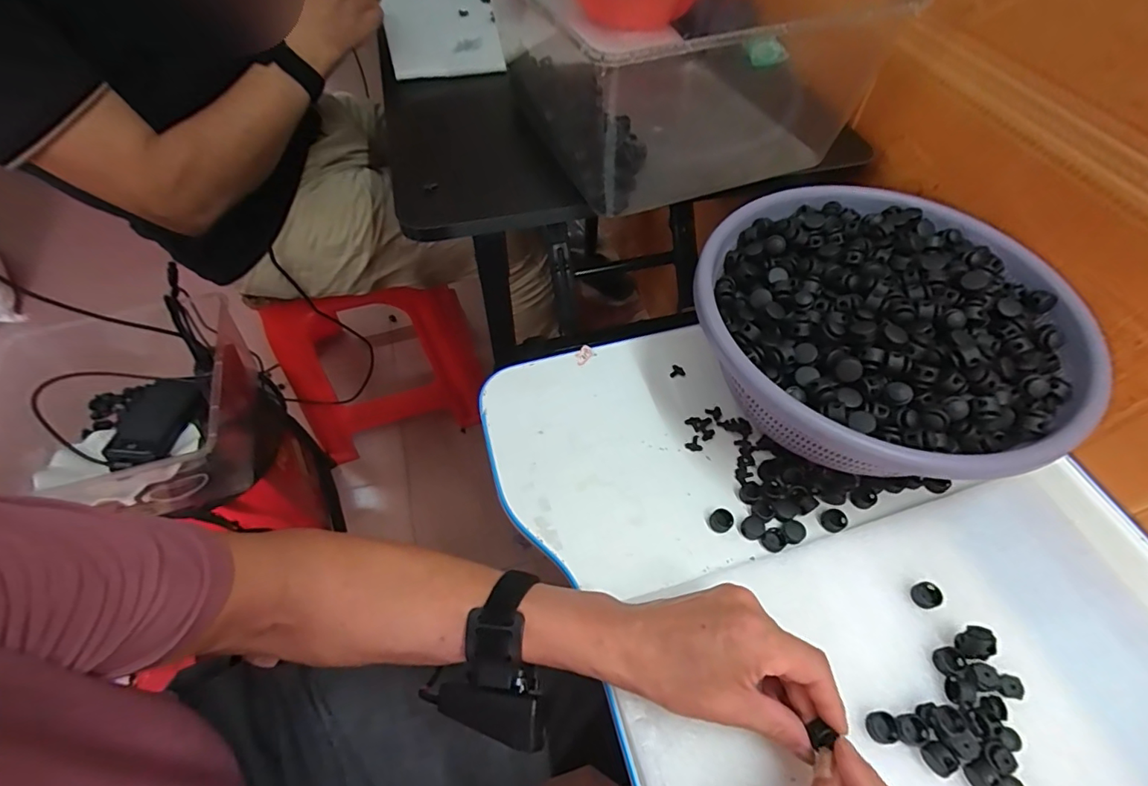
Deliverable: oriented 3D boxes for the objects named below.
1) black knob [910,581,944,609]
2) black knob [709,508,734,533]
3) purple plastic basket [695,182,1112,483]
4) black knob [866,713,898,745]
[{"bbox_3d":[0.251,0.143,0.361,0.017,0.011,0.017,0,53,0],"label":"black knob"},{"bbox_3d":[0.117,0.101,0.403,0.018,0.006,0.018,0,53,0],"label":"black knob"},{"bbox_3d":[0.256,-0.045,0.435,0.263,0.128,0.280,0,56,0],"label":"purple plastic basket"},{"bbox_3d":[0.192,0.208,0.316,0.015,0.007,0.017,-3,53,-3],"label":"black knob"}]

